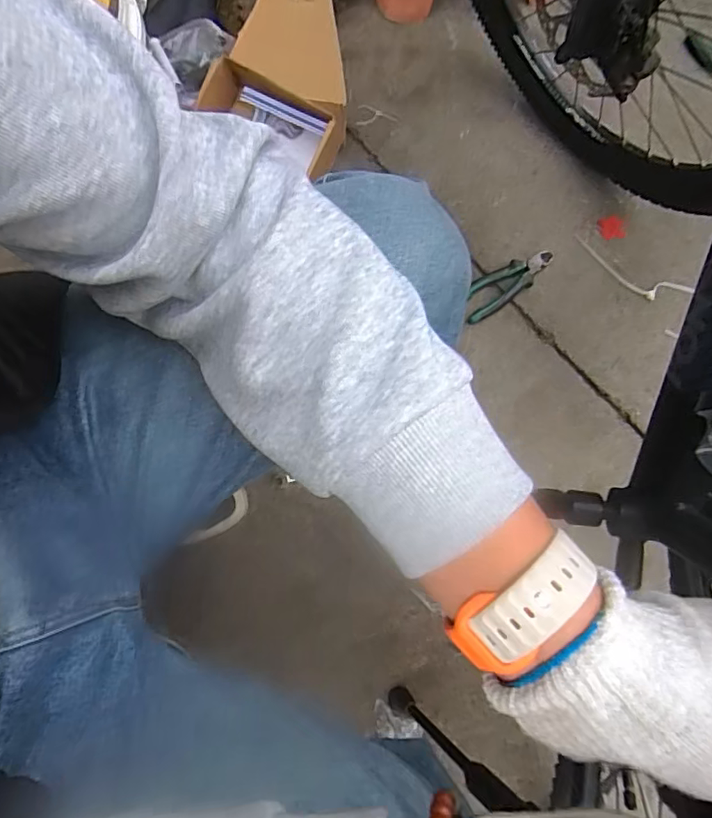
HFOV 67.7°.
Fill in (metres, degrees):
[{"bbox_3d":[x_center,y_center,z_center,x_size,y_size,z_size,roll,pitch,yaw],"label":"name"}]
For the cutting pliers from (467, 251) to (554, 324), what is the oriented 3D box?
[{"bbox_3d":[0.217,-0.184,0.770,0.162,0.015,0.052,-35,76,-10],"label":"cutting pliers"}]

